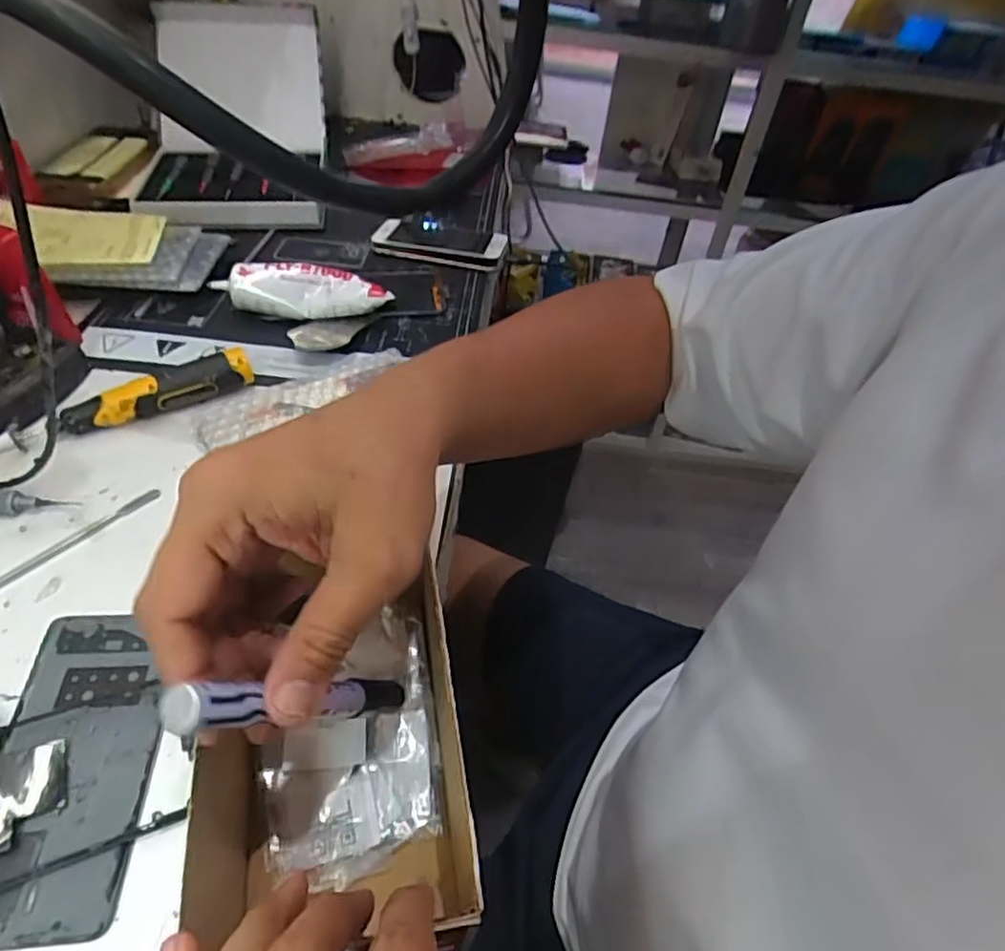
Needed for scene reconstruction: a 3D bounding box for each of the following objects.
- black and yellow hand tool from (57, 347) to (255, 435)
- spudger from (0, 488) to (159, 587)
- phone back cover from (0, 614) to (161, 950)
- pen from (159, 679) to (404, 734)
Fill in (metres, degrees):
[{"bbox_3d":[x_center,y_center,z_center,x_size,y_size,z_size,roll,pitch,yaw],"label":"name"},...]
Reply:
[{"bbox_3d":[-0.256,-0.062,0.487,0.132,0.027,0.022,-24,54,-26],"label":"black and yellow hand tool"},{"bbox_3d":[-0.288,0.054,0.394,0.011,0.004,0.167,31,51,23],"label":"spudger"},{"bbox_3d":[-0.212,0.137,0.321,0.071,0.008,0.155,-2,47,-9],"label":"phone back cover"},{"bbox_3d":[-0.075,0.090,0.257,0.014,0.137,0.016,34,86,25],"label":"pen"}]

